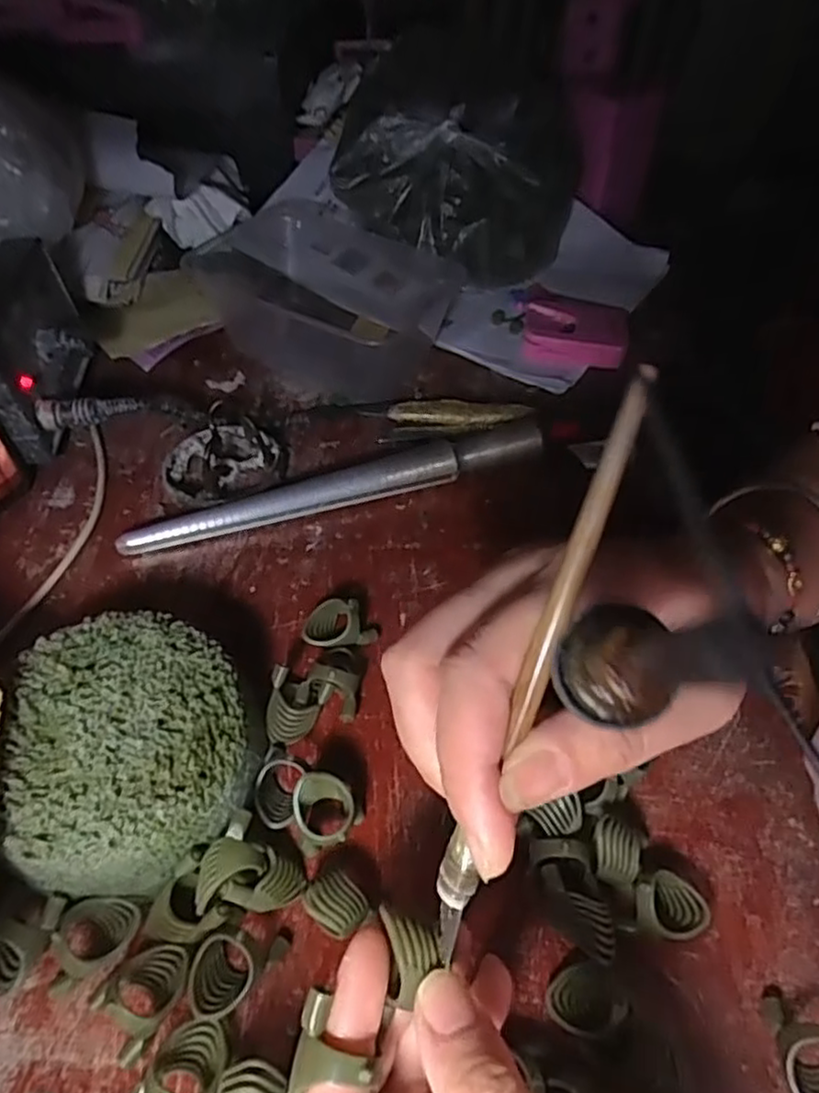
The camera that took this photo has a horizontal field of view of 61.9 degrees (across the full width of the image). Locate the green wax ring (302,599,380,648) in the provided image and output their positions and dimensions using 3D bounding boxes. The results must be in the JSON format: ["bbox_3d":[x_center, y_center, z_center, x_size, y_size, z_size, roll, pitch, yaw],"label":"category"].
[{"bbox_3d":[-0.034,0.039,0.330,0.034,0.018,0.019,-13,52,-13],"label":"green wax ring"}]

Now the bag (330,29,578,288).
[{"bbox_3d":[0.036,-0.283,0.512,0.166,0.134,0.151,18,52,12],"label":"bag"}]

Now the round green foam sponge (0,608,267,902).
[{"bbox_3d":[-0.106,0.080,0.275,0.090,0.045,0.101,-8,51,-10],"label":"round green foam sponge"}]

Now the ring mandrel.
[{"bbox_3d":[-0.033,-0.034,0.389,0.249,0.020,0.028,-18,54,-17],"label":"ring mandrel"}]

